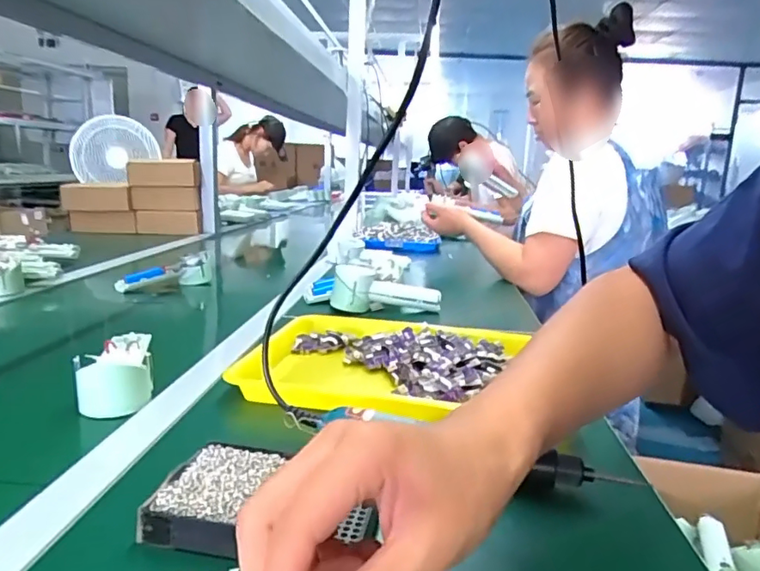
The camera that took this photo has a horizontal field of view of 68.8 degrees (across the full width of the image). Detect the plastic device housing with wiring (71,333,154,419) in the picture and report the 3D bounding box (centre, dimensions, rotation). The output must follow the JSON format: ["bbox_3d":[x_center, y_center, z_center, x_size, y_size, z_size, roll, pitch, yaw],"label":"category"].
[{"bbox_3d":[-0.262,0.083,0.547,0.066,0.059,0.082,-1,14,-28],"label":"plastic device housing with wiring"}]

